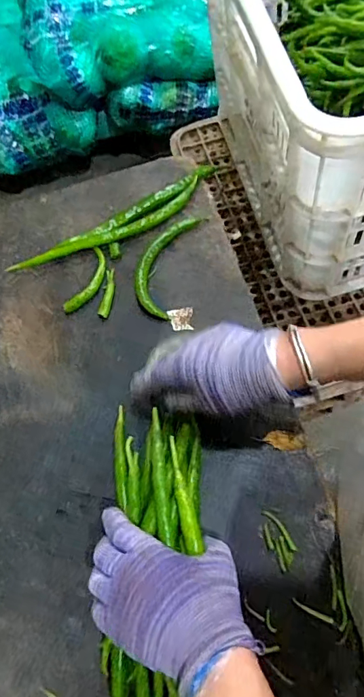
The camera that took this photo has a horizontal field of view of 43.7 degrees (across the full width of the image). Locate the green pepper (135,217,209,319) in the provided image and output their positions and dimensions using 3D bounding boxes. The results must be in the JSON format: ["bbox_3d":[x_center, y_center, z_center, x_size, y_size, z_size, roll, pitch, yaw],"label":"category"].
[{"bbox_3d":[-0.021,-0.101,0.525,0.054,0.020,0.129,14,71,10],"label":"green pepper"}]

